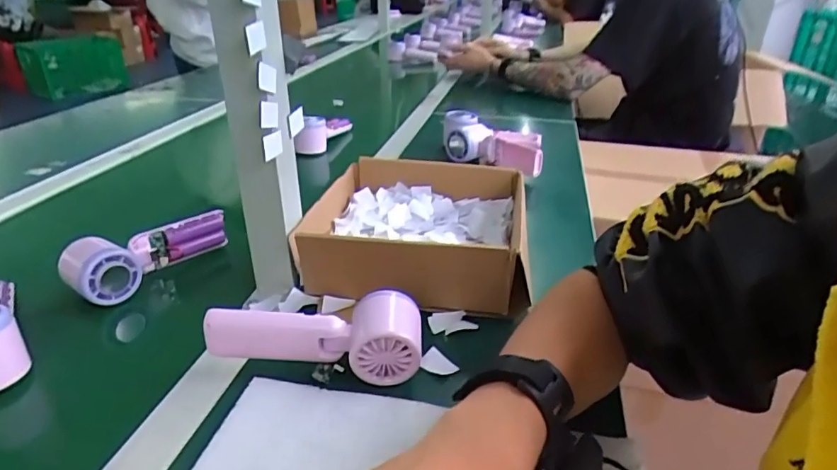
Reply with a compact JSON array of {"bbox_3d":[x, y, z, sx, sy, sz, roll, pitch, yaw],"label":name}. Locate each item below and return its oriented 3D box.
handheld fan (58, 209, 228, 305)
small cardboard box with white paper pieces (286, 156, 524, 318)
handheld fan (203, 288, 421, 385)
[{"bbox_3d":[-0.287,0.013,0.560,0.070,0.044,0.155,19,33,28],"label":"handheld fan"},{"bbox_3d":[-0.001,-0.008,0.573,0.216,0.080,0.212,3,28,3],"label":"small cardboard box with white paper pieces"},{"bbox_3d":[-0.080,0.077,0.424,0.162,0.050,0.050,3,28,2],"label":"handheld fan"}]

